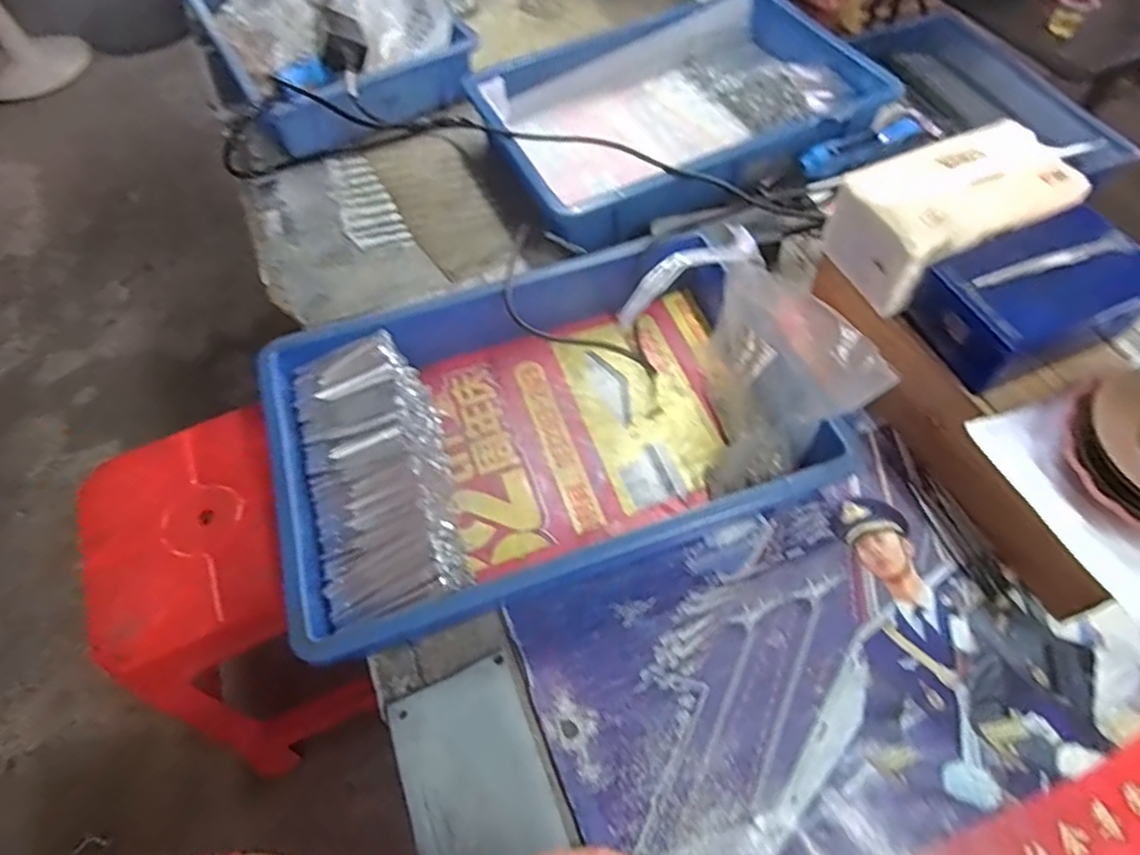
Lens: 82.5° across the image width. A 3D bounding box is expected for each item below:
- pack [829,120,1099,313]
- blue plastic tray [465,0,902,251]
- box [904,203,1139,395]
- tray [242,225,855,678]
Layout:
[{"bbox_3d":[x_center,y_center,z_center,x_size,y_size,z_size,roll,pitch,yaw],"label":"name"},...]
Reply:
[{"bbox_3d":[0.305,-0.175,0.526,0.158,0.085,0.096,-22,60,-9],"label":"pack"},{"bbox_3d":[0.135,-0.364,0.777,0.441,0.078,0.342,-25,60,-11],"label":"blue plastic tray"},{"bbox_3d":[0.349,-0.097,0.490,0.140,0.070,0.092,-20,59,-9],"label":"box"},{"bbox_3d":[-0.029,-0.002,0.560,0.418,0.075,0.285,-19,59,-8],"label":"tray"}]

